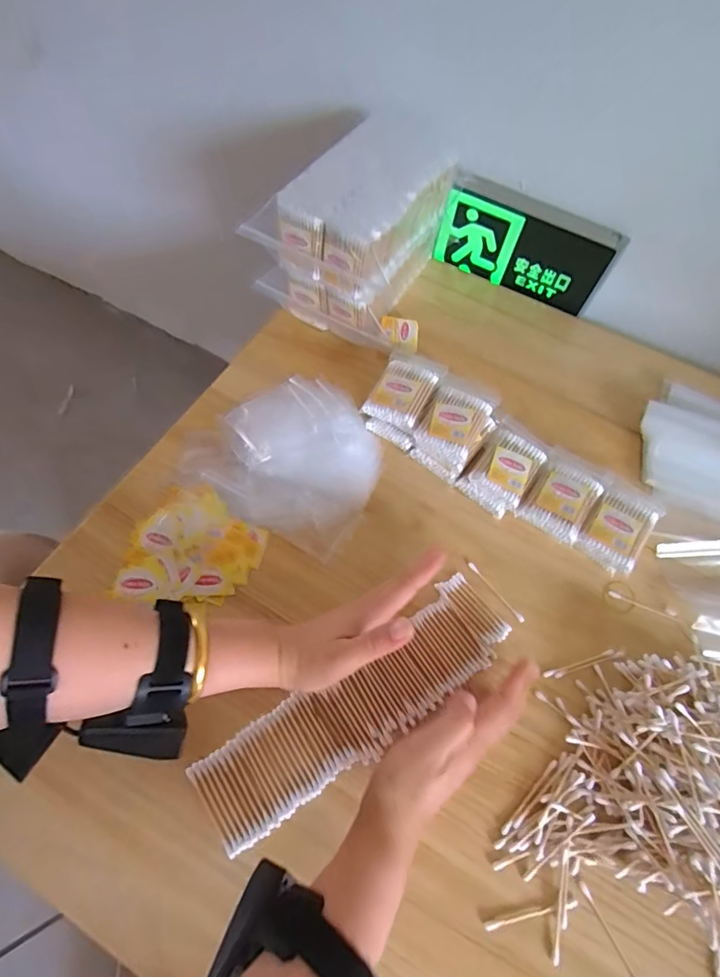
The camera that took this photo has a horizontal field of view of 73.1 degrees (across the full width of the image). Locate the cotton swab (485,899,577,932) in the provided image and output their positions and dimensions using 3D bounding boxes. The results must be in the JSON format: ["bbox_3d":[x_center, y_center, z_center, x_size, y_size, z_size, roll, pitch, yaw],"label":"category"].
[{"bbox_3d":[0.127,0.314,0.356,0.071,0.004,0.006,-9,64,-7],"label":"cotton swab"}]

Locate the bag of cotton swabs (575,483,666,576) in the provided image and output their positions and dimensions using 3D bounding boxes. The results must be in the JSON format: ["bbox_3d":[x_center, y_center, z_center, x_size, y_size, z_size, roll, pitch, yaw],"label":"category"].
[{"bbox_3d":[0.256,0.041,0.488,0.055,0.033,0.084,36,67,15],"label":"bag of cotton swabs"}]

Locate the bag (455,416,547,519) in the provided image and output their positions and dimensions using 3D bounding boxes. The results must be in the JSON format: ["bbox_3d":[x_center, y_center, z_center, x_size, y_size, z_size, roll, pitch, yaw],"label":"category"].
[{"bbox_3d":[0.154,-0.022,0.514,0.063,0.038,0.094,35,67,15],"label":"bag"}]

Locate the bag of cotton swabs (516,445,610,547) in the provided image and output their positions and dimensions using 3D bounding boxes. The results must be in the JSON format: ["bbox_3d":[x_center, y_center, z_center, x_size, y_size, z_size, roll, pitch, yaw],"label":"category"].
[{"bbox_3d":[0.209,0.010,0.501,0.060,0.038,0.099,33,66,14],"label":"bag of cotton swabs"}]

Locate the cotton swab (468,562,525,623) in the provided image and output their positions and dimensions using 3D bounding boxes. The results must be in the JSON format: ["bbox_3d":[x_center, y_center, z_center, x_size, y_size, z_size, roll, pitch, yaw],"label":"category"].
[{"bbox_3d":[0.131,0.099,0.469,0.006,0.004,0.072,-35,69,-18],"label":"cotton swab"}]

